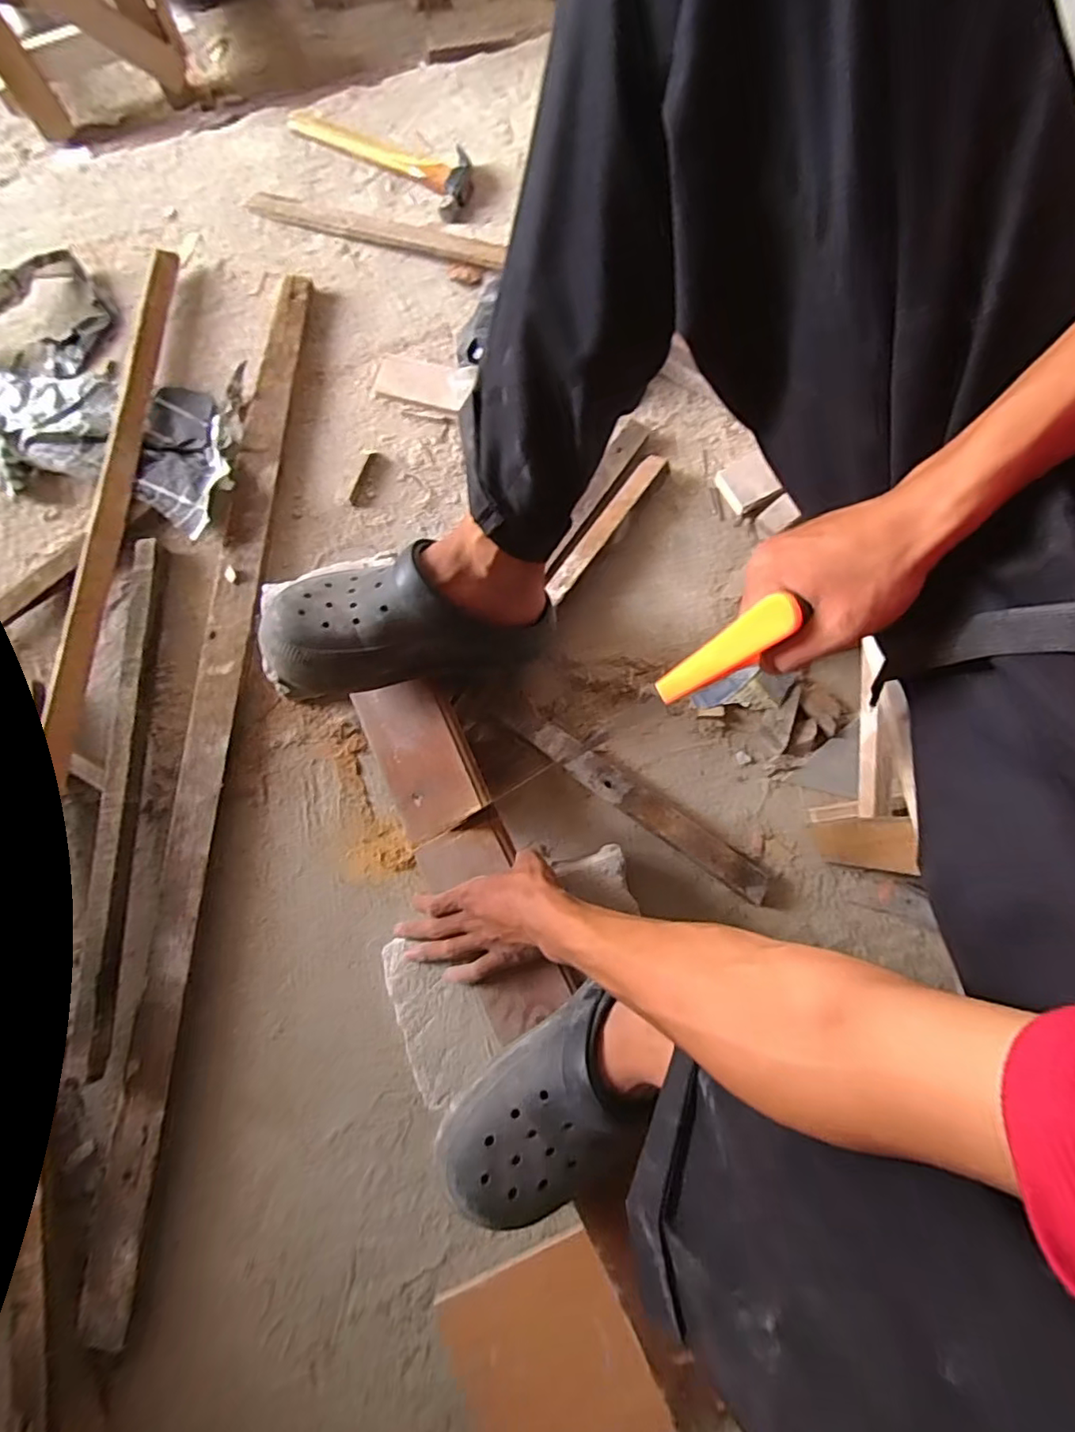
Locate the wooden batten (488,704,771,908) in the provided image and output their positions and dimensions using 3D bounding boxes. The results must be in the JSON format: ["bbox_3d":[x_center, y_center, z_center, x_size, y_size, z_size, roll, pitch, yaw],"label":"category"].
[{"bbox_3d":[0.100,0.086,0.628,0.330,0.027,0.040,36,82,8],"label":"wooden batten"}]

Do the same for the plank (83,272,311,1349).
[{"bbox_3d":[-0.363,0.004,0.648,0.072,0.028,1.115,4,79,2],"label":"plank"}]

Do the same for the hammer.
[{"bbox_3d":[-0.210,-0.779,0.805,0.288,0.026,0.095,33,82,7],"label":"hammer"}]

